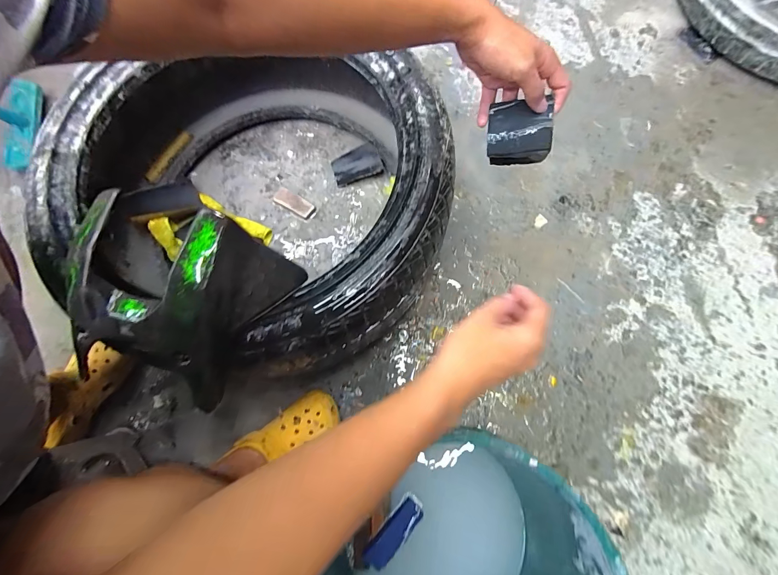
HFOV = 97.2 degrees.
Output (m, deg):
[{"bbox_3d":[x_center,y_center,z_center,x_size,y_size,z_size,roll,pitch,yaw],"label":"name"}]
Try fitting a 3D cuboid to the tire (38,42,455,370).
[{"bbox_3d":[-0.227,-0.189,0.645,0.643,0.256,0.673,-24,74,-5],"label":"tire"}]

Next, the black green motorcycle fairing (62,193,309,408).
[{"bbox_3d":[-0.272,0.012,0.429,0.231,0.109,0.214,23,76,8],"label":"black green motorcycle fairing"}]

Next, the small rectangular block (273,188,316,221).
[{"bbox_3d":[-0.214,-0.189,0.773,0.104,0.013,0.043,32,77,10],"label":"small rectangular block"}]

